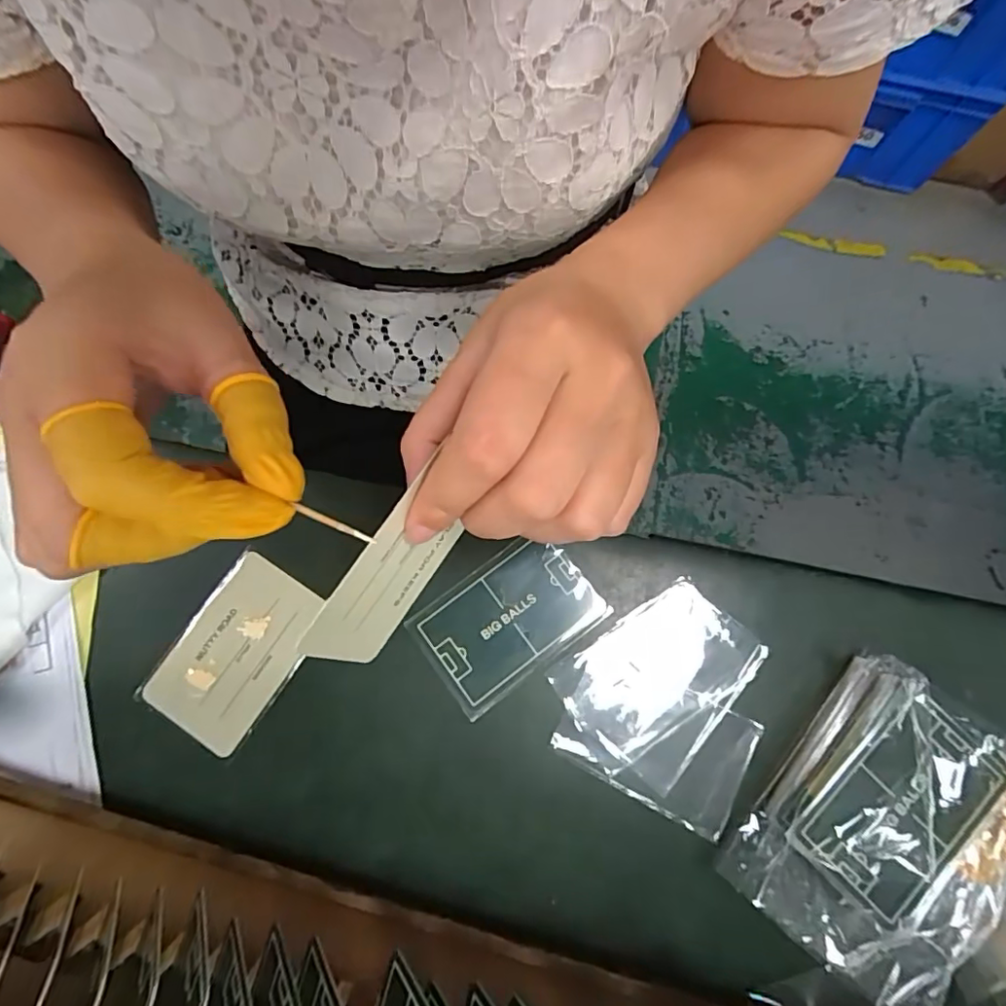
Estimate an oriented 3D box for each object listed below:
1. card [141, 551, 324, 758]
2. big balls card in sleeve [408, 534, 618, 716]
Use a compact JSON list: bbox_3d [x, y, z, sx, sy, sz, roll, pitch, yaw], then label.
[{"bbox_3d":[-0.130,0.072,0.265,0.053,0.006,0.083,32,78,6],"label":"card"},{"bbox_3d":[0.002,0.058,0.272,0.085,0.006,0.057,-36,80,-9],"label":"big balls card in sleeve"}]

